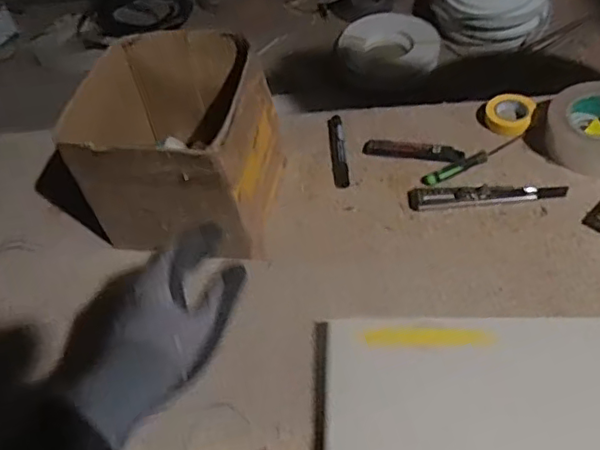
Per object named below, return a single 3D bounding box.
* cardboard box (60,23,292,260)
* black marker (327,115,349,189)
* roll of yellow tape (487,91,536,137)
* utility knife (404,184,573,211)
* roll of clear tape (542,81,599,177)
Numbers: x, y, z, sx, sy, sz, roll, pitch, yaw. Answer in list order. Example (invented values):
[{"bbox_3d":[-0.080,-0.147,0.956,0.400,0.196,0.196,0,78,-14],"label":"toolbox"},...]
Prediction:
[{"bbox_3d":[-0.137,-0.101,0.721,0.199,0.179,0.228,2,52,8],"label":"cardboard box"},{"bbox_3d":[0.051,-0.102,0.812,0.020,0.015,0.136,-5,52,2],"label":"black marker"},{"bbox_3d":[0.283,-0.153,0.811,0.060,0.022,0.074,15,55,17],"label":"roll of yellow tape"},{"bbox_3d":[0.227,-0.039,0.734,0.185,0.010,0.032,-3,52,4],"label":"utility knife"},{"bbox_3d":[0.375,-0.124,0.756,0.124,0.058,0.124,-3,52,4],"label":"roll of clear tape"}]

